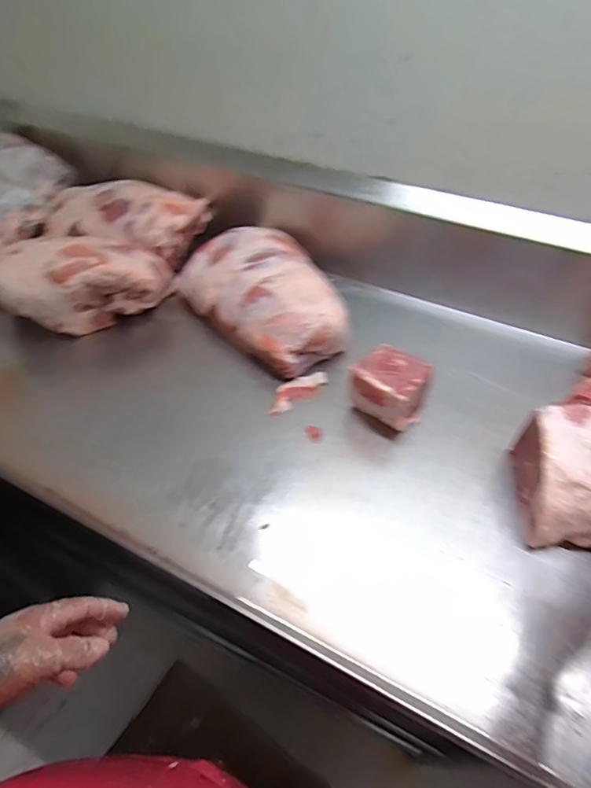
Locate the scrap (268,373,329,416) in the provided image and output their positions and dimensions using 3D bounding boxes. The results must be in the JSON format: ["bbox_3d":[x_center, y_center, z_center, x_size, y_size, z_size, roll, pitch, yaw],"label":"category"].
[{"bbox_3d":[0.003,-0.004,0.755,0.123,0.011,0.046,-28,54,-23],"label":"scrap"}]

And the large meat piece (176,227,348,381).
[{"bbox_3d":[-0.055,-0.179,0.836,0.220,0.108,0.328,-26,53,-22],"label":"large meat piece"}]

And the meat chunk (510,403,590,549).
[{"bbox_3d":[0.351,0.107,0.584,0.100,0.111,0.155,9,49,8],"label":"meat chunk"}]

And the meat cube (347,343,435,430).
[{"bbox_3d":[0.148,-0.011,0.705,0.104,0.081,0.110,35,57,27],"label":"meat cube"}]

